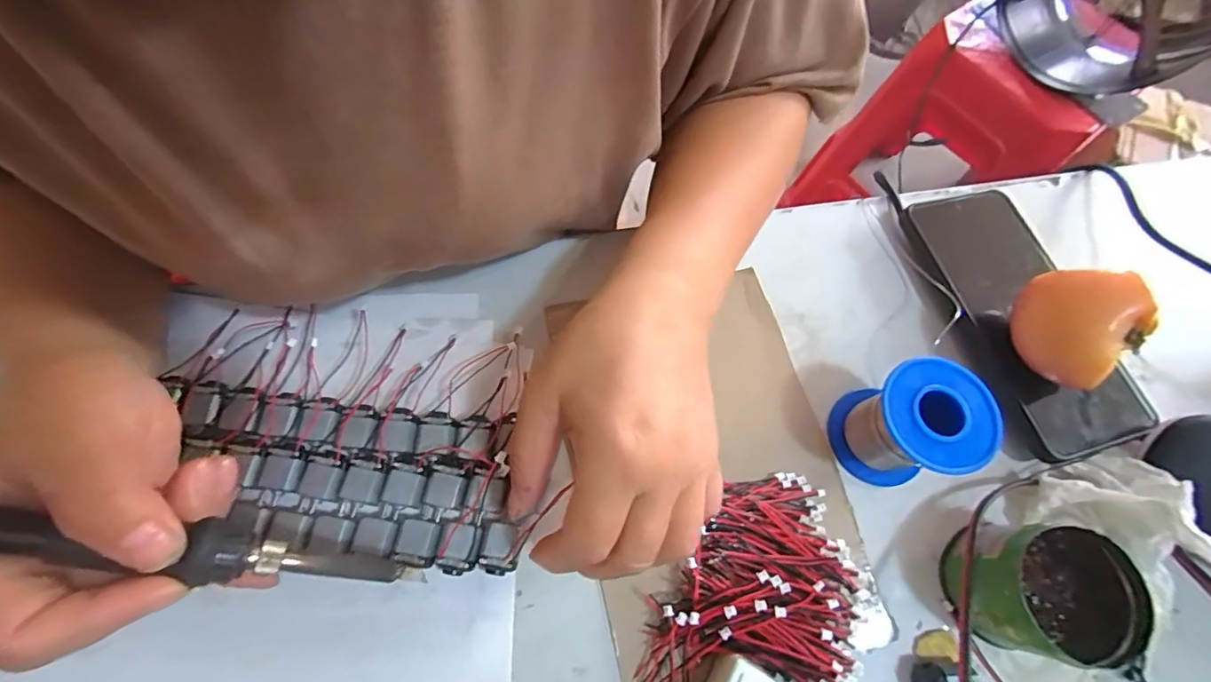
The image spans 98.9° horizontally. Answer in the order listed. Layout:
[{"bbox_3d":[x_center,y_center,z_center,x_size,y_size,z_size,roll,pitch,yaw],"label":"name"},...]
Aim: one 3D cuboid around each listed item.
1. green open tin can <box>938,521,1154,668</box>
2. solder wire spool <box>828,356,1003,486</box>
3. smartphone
[{"bbox_3d":[0.198,0.116,0.242,0.062,0.050,0.054,3,68,-1],"label":"green open tin can"},{"bbox_3d":[0.154,0.044,0.265,0.050,0.058,0.052,1,68,-2],"label":"solder wire spool"},{"bbox_3d":[0.243,-0.020,0.303,0.072,0.008,0.167,-9,62,-6],"label":"smartphone"}]

